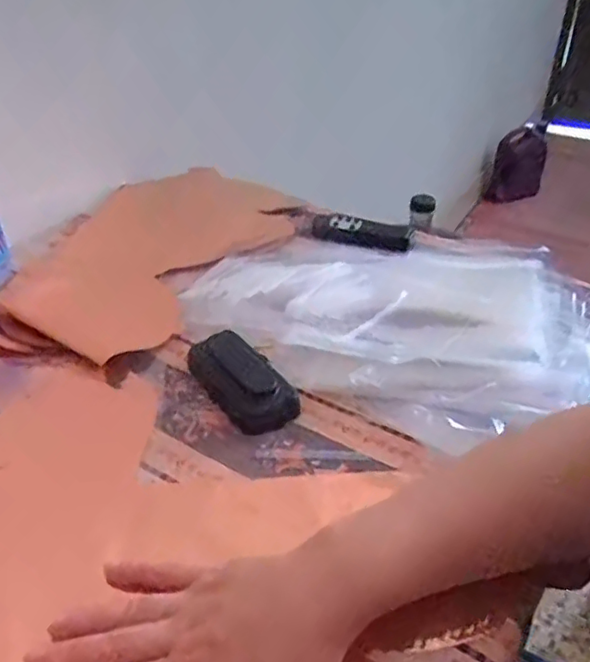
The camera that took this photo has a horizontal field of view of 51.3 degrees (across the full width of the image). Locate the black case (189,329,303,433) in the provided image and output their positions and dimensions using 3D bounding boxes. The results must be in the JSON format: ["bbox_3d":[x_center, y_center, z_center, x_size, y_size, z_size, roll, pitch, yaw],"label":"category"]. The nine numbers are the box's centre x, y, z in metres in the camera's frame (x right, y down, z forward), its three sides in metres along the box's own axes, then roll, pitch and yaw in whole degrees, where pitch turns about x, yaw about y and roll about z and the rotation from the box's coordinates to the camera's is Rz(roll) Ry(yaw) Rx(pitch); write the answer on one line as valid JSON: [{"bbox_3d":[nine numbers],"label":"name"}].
[{"bbox_3d":[-0.043,0.038,0.489,0.052,0.020,0.108,-23,43,-28],"label":"black case"}]

